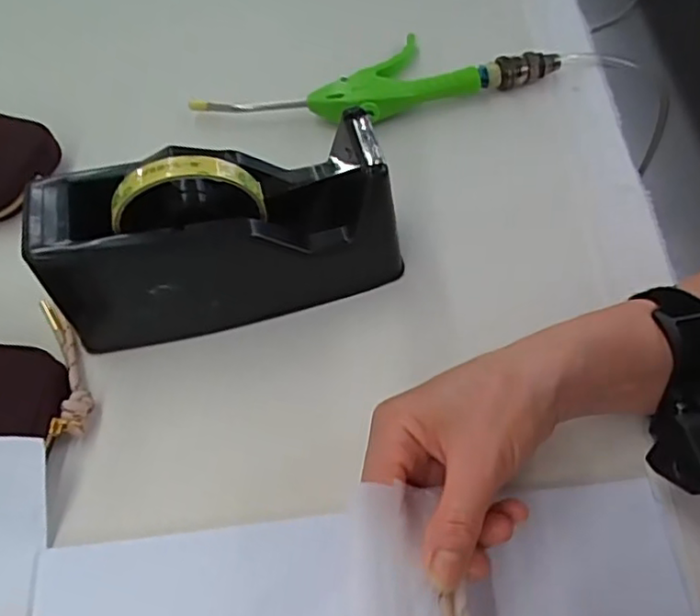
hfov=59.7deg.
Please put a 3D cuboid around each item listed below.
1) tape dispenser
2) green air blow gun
[{"bbox_3d":[-0.072,-0.045,0.358,0.197,0.111,0.074,-13,59,-6],"label":"tape dispenser"},{"bbox_3d":[0.020,-0.173,0.477,0.278,0.038,0.076,-16,59,-8],"label":"green air blow gun"}]

